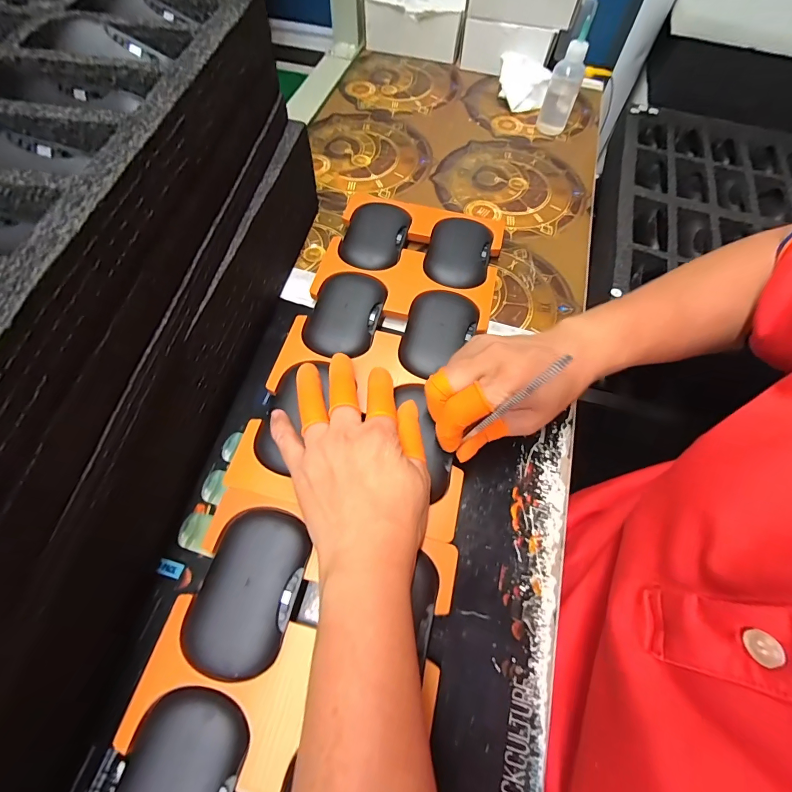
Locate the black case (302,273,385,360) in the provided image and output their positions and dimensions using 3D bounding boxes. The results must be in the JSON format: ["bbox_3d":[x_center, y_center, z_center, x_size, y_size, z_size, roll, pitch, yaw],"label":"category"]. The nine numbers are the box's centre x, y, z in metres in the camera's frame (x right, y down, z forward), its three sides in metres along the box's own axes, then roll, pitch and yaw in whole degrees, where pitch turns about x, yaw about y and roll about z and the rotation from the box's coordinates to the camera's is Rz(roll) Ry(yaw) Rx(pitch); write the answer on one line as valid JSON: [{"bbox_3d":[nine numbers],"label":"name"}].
[{"bbox_3d":[-0.042,-0.067,0.324,0.055,0.023,0.085,13,64,5],"label":"black case"}]

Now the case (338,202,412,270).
[{"bbox_3d":[-0.020,-0.148,0.368,0.056,0.022,0.086,12,64,4],"label":"case"}]

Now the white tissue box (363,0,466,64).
[{"bbox_3d":[0.026,-0.534,0.542,0.136,0.057,0.091,10,64,3],"label":"white tissue box"}]

